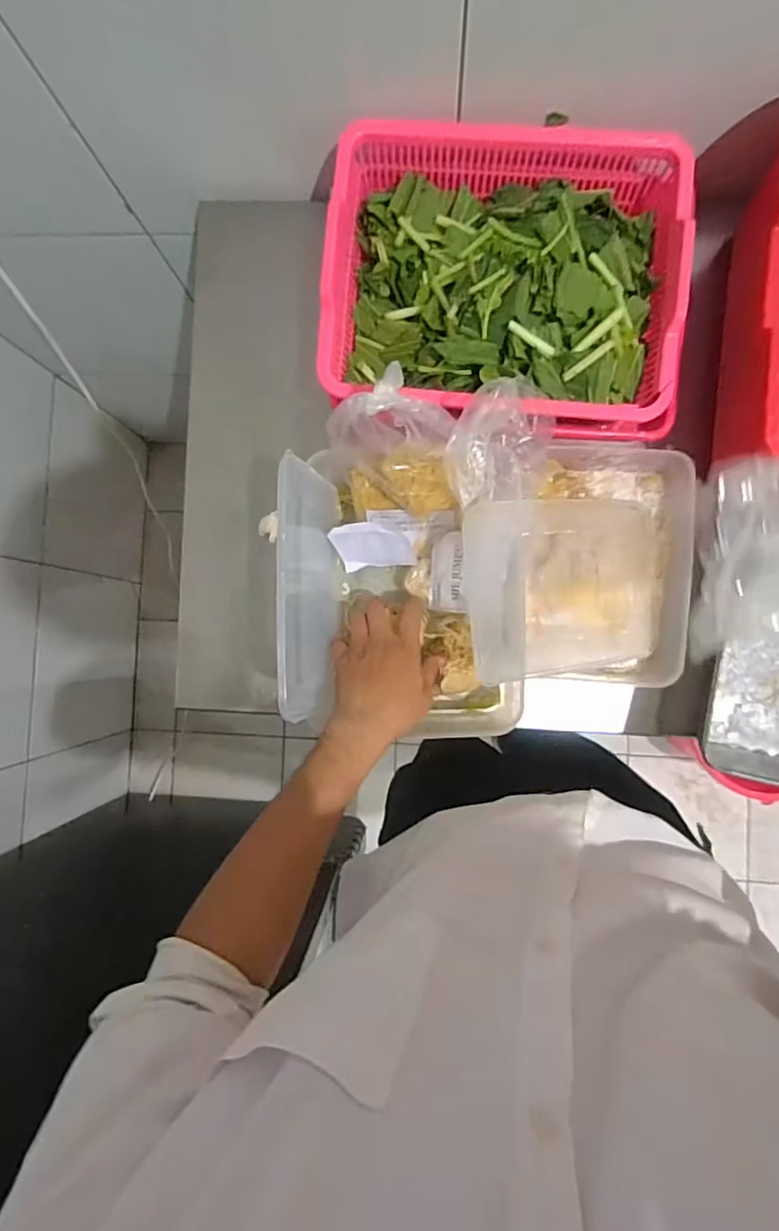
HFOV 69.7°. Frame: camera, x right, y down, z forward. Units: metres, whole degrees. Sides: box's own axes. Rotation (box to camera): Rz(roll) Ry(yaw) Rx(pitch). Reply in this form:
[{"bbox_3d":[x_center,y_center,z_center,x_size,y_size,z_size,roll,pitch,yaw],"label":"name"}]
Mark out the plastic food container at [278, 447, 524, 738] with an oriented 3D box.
[{"bbox_3d":[0.009,-0.026,0.555,0.198,0.165,0.258,-1,88,3],"label":"plastic food container"}]

